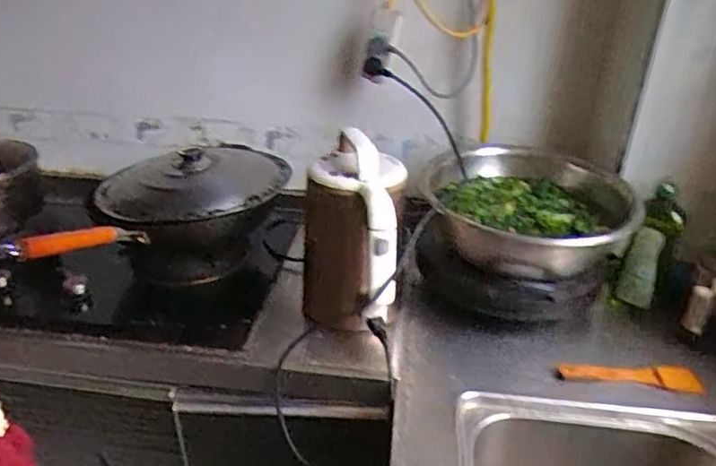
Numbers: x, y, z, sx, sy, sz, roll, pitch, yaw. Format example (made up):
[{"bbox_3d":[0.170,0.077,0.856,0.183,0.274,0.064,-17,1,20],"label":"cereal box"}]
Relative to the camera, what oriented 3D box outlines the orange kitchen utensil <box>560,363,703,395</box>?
[{"bbox_3d":[0.395,0.206,0.834,0.196,0.012,0.043,5,29,6],"label":"orange kitchen utensil"}]

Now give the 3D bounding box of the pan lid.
[{"bbox_3d":[-0.288,-0.092,1.008,0.318,0.072,0.300,1,29,-1],"label":"pan lid"}]

